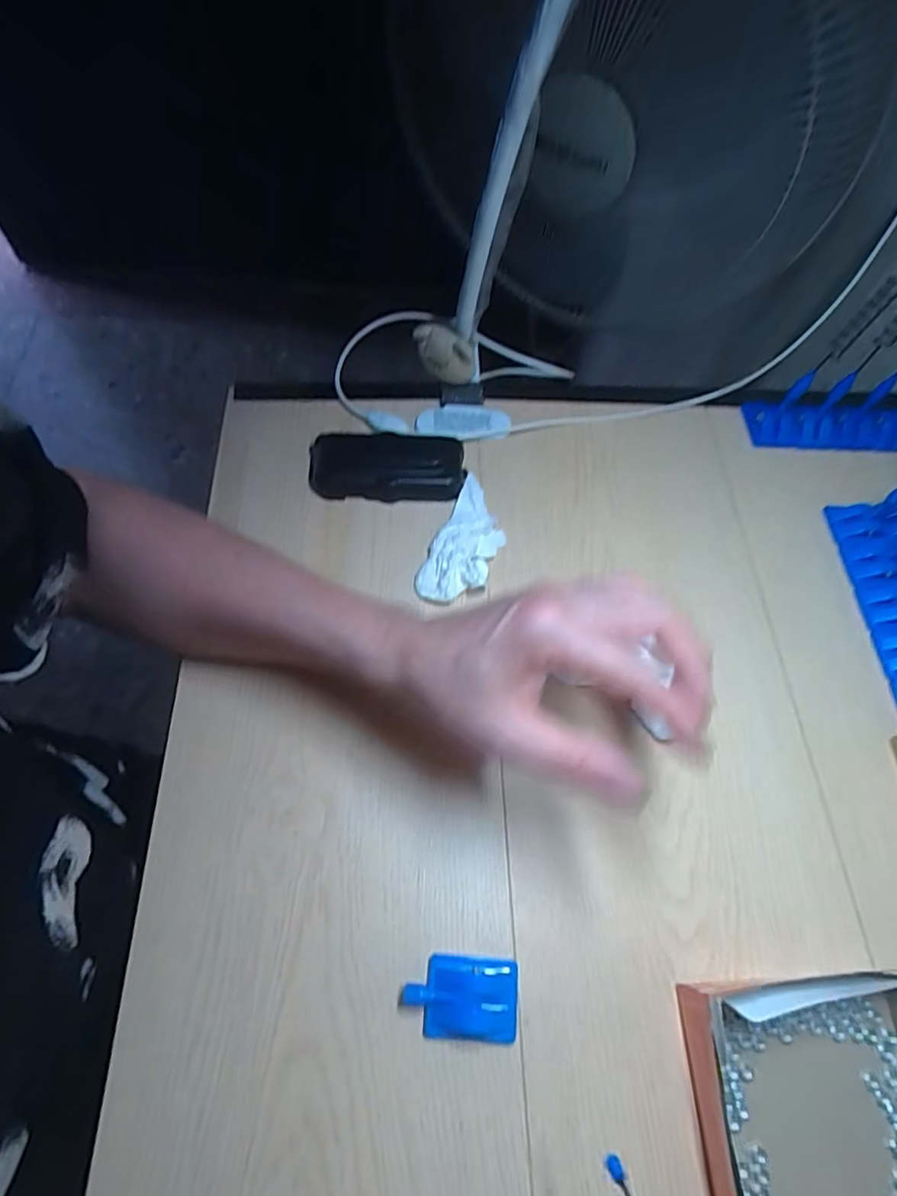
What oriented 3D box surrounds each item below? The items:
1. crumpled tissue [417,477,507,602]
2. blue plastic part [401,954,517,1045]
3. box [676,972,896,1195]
[{"bbox_3d":[0.013,-0.038,0.395,0.043,0.016,0.094,24,65,8],"label":"crumpled tissue"},{"bbox_3d":[0.006,0.198,0.285,0.055,0.013,0.035,5,64,-1],"label":"blue plastic part"},{"bbox_3d":[0.183,0.245,0.264,0.133,0.035,0.124,-2,64,-4],"label":"box"}]

